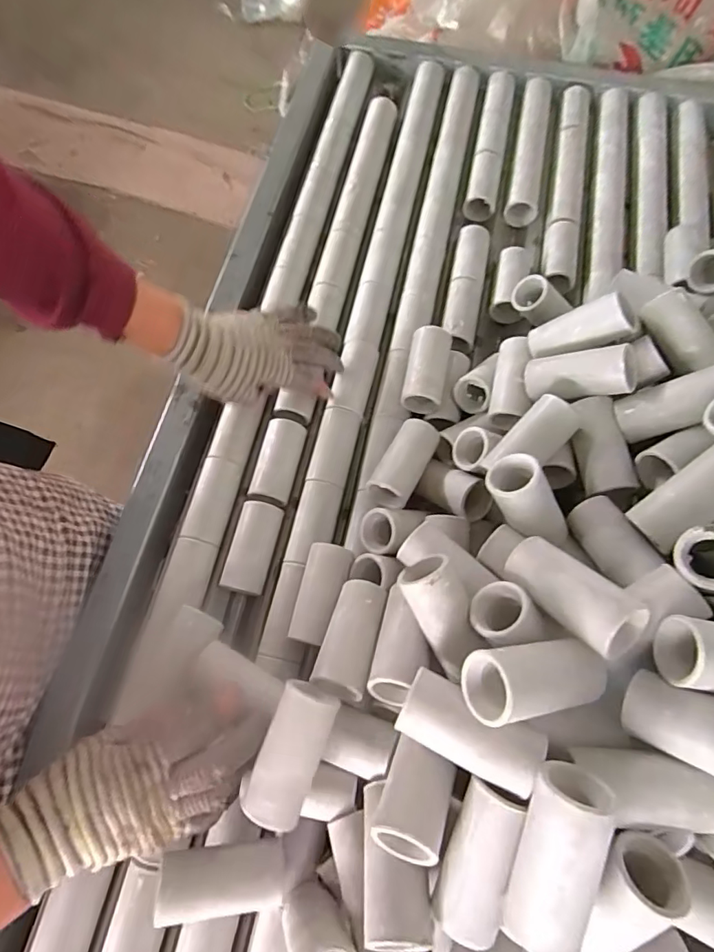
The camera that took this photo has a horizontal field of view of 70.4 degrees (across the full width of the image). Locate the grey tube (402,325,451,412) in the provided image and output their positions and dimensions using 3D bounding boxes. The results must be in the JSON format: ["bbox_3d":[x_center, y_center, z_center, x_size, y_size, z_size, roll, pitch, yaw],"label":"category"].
[{"bbox_3d":[0.073,-0.113,0.528,0.042,0.032,0.100,9,68,4],"label":"grey tube"}]

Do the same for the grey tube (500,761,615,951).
[{"bbox_3d":[0.102,0.199,0.260,0.036,0.035,0.087,18,84,7],"label":"grey tube"}]

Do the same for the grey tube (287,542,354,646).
[{"bbox_3d":[-0.031,0.102,0.444,0.040,0.042,0.087,14,69,6],"label":"grey tube"}]

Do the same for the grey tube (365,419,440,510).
[{"bbox_3d":[0.046,-0.013,0.482,0.039,0.037,0.085,27,71,11],"label":"grey tube"}]

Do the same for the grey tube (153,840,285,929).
[{"bbox_3d":[-0.092,0.284,0.359,0.081,0.047,0.038,-1,68,0],"label":"grey tube"}]

